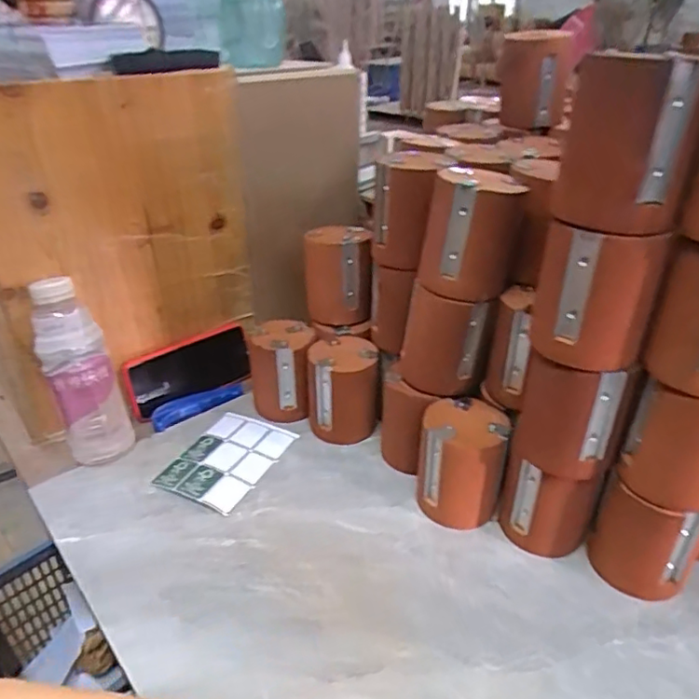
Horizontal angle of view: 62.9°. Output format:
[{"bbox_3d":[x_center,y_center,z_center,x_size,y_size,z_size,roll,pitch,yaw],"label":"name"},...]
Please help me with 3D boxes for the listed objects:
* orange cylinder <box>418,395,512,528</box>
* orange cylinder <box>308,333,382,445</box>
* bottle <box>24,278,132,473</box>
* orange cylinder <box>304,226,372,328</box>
[{"bbox_3d":[0.106,0.109,0.550,0.079,0.101,0.075,8,31,13],"label":"orange cylinder"},{"bbox_3d":[-0.008,0.046,0.655,0.079,0.100,0.073,-4,31,-7],"label":"orange cylinder"},{"bbox_3d":[-0.283,0.028,0.600,0.064,0.192,0.070,-22,37,-33],"label":"bottle"},{"bbox_3d":[-0.015,-0.087,0.689,0.076,0.104,0.067,-4,32,-6],"label":"orange cylinder"}]

